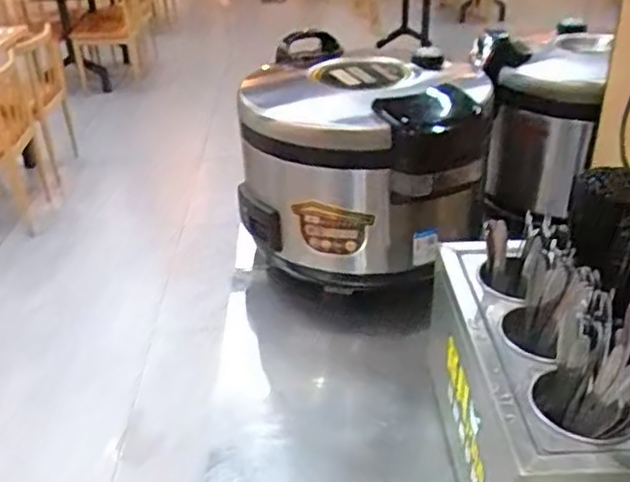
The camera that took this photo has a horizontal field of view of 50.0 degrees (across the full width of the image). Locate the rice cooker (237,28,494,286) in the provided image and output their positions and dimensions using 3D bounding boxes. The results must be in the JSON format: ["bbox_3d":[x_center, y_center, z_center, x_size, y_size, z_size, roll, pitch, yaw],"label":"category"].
[{"bbox_3d":[0.083,-0.152,1.243,0.420,0.308,0.399,1,30,4],"label":"rice cooker"}]

